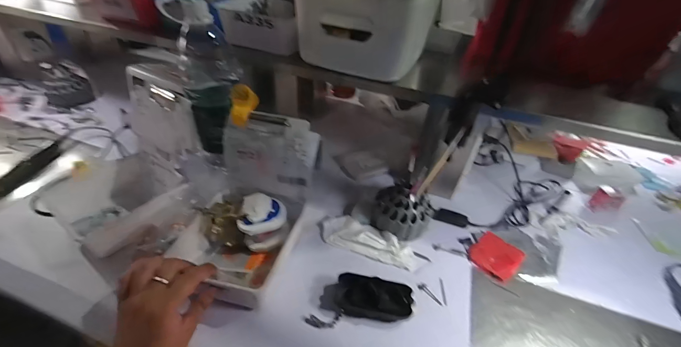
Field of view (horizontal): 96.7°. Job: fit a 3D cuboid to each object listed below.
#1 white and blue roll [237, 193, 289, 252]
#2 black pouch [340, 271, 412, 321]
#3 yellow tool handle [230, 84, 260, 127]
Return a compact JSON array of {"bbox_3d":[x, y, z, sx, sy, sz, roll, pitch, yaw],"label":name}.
[{"bbox_3d":[-0.121,0.077,0.478,0.075,0.080,0.062,-6,43,-12],"label":"white and blue roll"},{"bbox_3d":[0.048,0.180,0.434,0.101,0.031,0.051,8,43,4],"label":"black pouch"},{"bbox_3d":[-0.151,-0.104,0.466,0.032,0.062,0.025,12,2,4],"label":"yellow tool handle"}]

